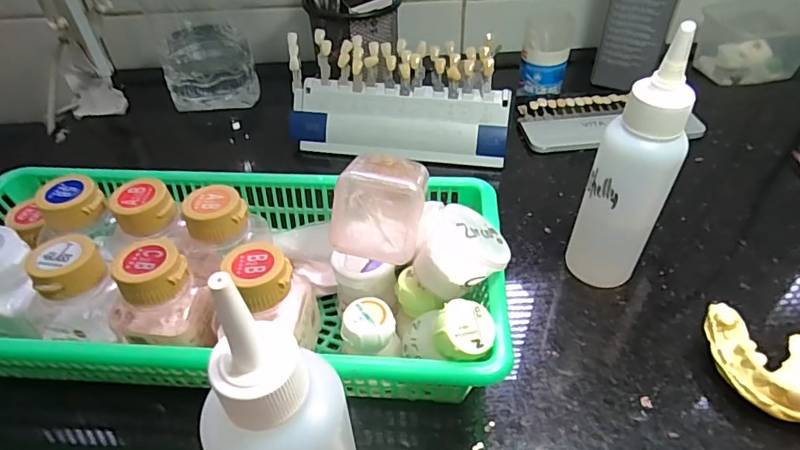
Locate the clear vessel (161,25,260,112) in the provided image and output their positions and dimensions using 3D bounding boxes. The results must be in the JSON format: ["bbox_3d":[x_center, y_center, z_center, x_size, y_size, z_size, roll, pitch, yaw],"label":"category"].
[{"bbox_3d":[-0.185,-0.155,0.499,0.079,0.066,0.058,-9,44,-8],"label":"clear vessel"}]

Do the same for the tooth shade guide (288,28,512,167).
[{"bbox_3d":[-0.003,-0.100,0.403,0.176,0.071,0.055,7,44,8],"label":"tooth shade guide"}]

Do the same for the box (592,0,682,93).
[{"bbox_3d":[0.227,-0.198,0.473,0.056,0.131,0.054,19,47,20],"label":"box"}]

